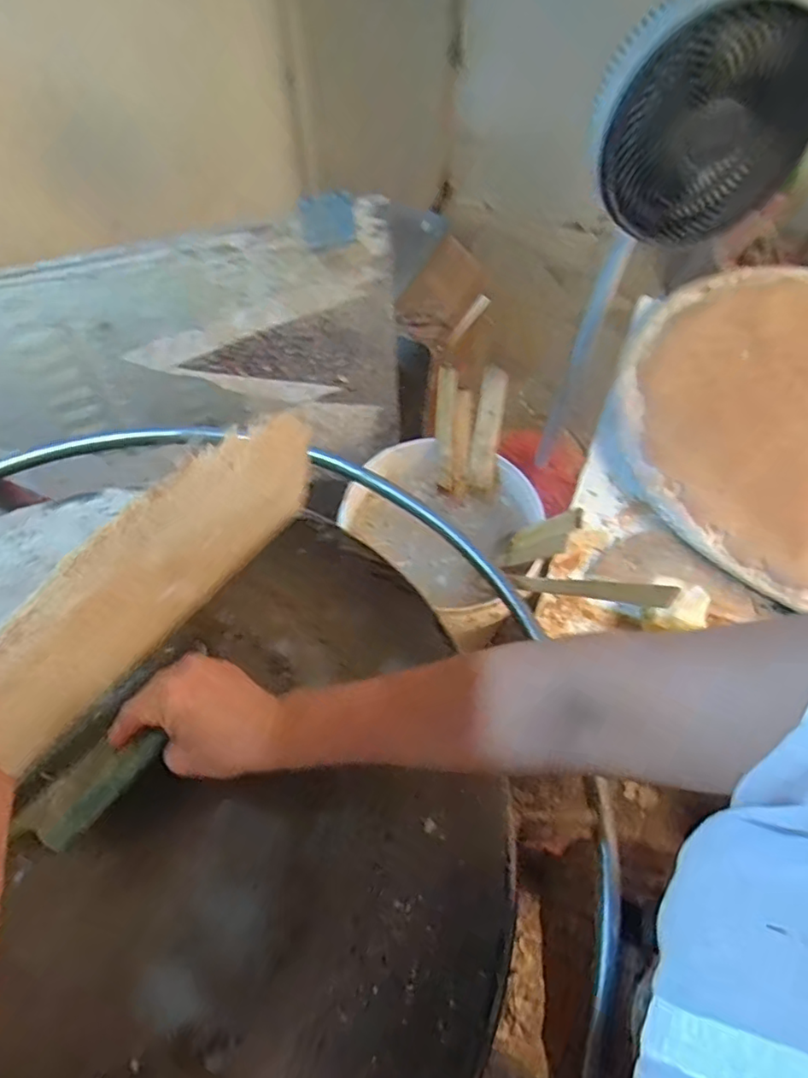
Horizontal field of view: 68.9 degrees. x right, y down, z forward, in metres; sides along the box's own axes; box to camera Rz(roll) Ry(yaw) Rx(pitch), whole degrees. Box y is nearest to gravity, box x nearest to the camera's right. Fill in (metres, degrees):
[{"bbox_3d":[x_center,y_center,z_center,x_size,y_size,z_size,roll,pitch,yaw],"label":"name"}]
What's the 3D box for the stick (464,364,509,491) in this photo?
[{"bbox_3d":[0.119,-0.157,0.852,0.041,0.180,0.016,8,30,5],"label":"stick"}]

